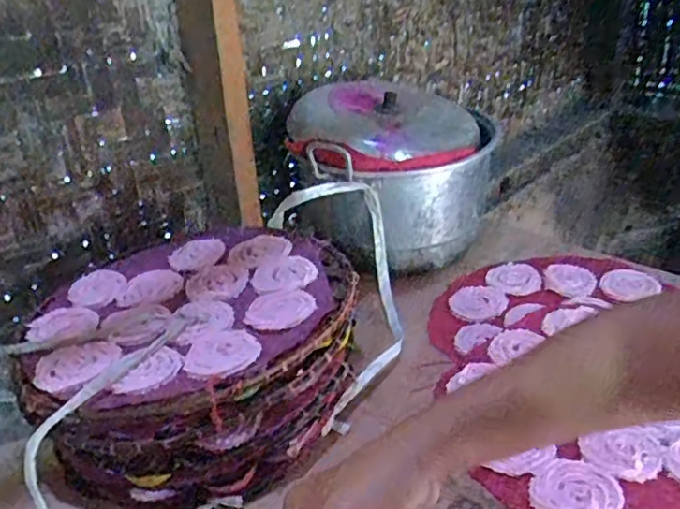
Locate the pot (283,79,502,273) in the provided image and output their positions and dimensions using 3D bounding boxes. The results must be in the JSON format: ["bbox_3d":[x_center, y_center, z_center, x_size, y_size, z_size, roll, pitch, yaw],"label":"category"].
[{"bbox_3d":[0.086,-0.138,0.975,0.290,0.222,0.319,-2,28,8],"label":"pot"}]

